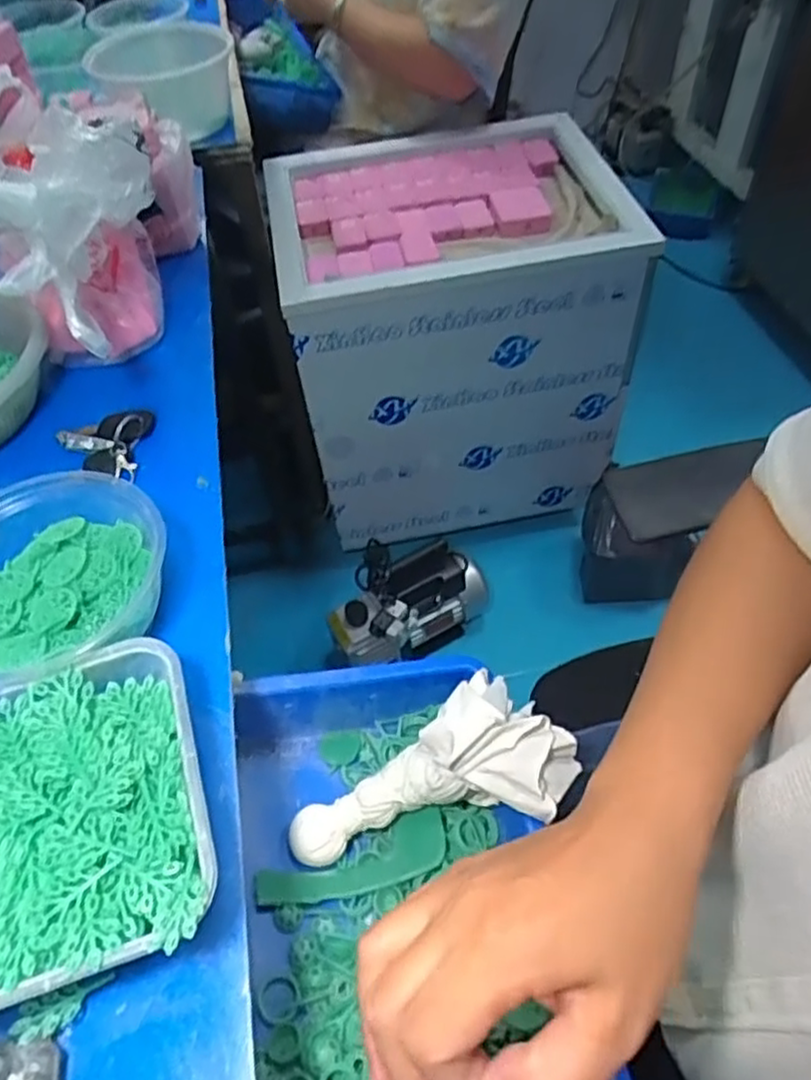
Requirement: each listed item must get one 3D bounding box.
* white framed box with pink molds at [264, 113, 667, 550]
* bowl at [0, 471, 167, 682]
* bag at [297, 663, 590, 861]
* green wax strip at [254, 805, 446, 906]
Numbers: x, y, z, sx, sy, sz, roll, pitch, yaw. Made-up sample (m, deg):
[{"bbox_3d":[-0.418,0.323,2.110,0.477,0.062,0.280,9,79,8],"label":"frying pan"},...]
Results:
[{"bbox_3d":[0.079,-0.371,1.242,0.515,0.516,0.486,-8,52,-2],"label":"white framed box with pink molds"},{"bbox_3d":[-0.204,0.028,0.409,0.125,0.054,0.132,-2,52,3],"label":"bowl"},{"bbox_3d":[0.014,0.156,0.471,0.193,0.062,0.095,-25,53,7],"label":"bag"},{"bbox_3d":[-0.034,0.213,0.465,0.126,0.014,0.041,-14,53,-7],"label":"green wax strip"}]

